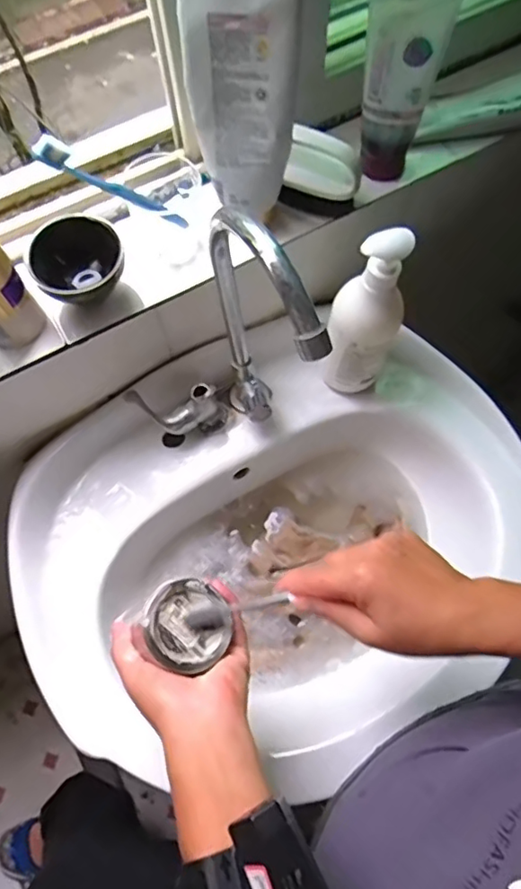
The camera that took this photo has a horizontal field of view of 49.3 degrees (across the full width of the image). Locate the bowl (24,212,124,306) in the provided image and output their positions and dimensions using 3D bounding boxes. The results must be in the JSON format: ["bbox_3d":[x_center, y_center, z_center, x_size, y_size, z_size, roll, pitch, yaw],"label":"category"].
[{"bbox_3d":[-0.165,-0.161,0.518,0.081,0.043,0.081,-1,68,1],"label":"bowl"}]

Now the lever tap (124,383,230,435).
[{"bbox_3d":[-0.087,-0.037,0.625,0.099,0.069,0.043,-19,69,-6],"label":"lever tap"}]

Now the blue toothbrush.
[{"bbox_3d":[-0.113,-0.210,0.466,0.024,0.181,0.017,39,109,16],"label":"blue toothbrush"}]

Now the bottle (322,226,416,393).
[{"bbox_3d":[0.102,-0.120,0.567,0.068,0.213,0.050,15,69,7],"label":"bottle"}]

